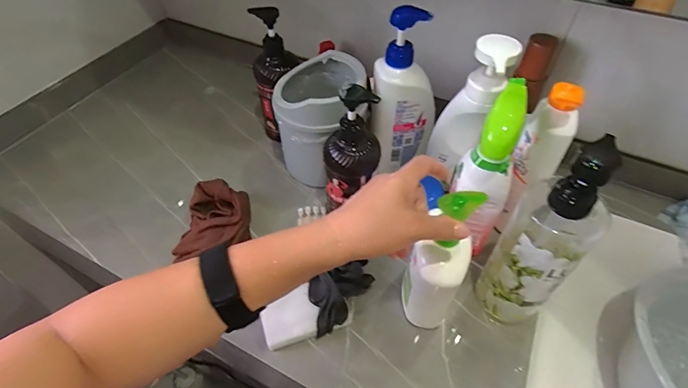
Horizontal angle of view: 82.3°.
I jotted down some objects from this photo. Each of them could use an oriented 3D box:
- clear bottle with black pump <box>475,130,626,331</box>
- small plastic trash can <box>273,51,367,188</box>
[{"bbox_3d":[0.201,0.056,0.401,0.075,0.241,0.063,33,58,24],"label":"clear bottle with black pump"},{"bbox_3d":[-0.036,-0.111,0.590,0.125,0.151,0.128,26,55,20],"label":"small plastic trash can"}]

